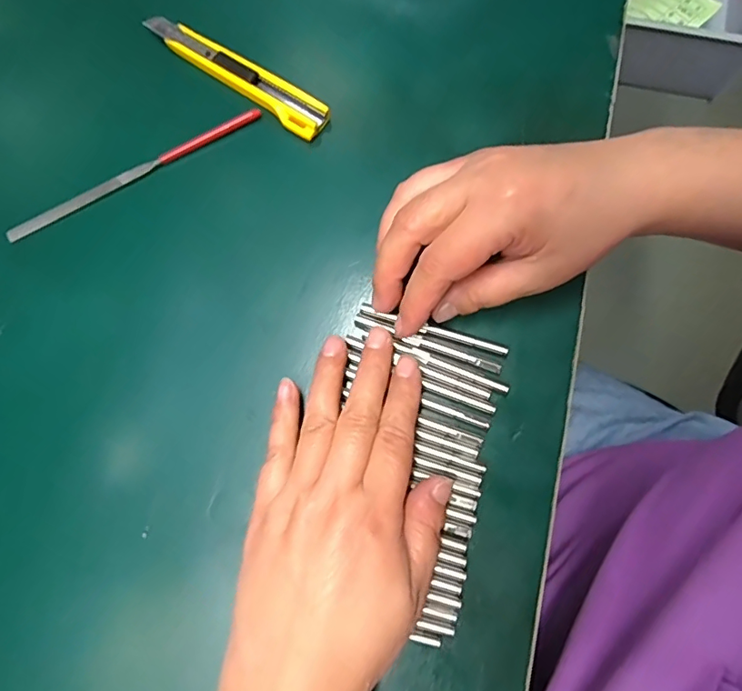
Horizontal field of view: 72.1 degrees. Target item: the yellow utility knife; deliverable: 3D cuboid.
[{"bbox_3d":[-0.080,-0.165,0.308,0.128,0.010,0.023,36,80,10],"label":"yellow utility knife"}]

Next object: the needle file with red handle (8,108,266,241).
[{"bbox_3d":[-0.138,-0.102,0.301,0.159,0.011,0.010,-28,77,-5],"label":"needle file with red handle"}]

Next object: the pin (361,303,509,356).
[{"bbox_3d":[0.033,-0.009,0.266,0.078,0.004,0.005,18,77,6],"label":"pin"}]

